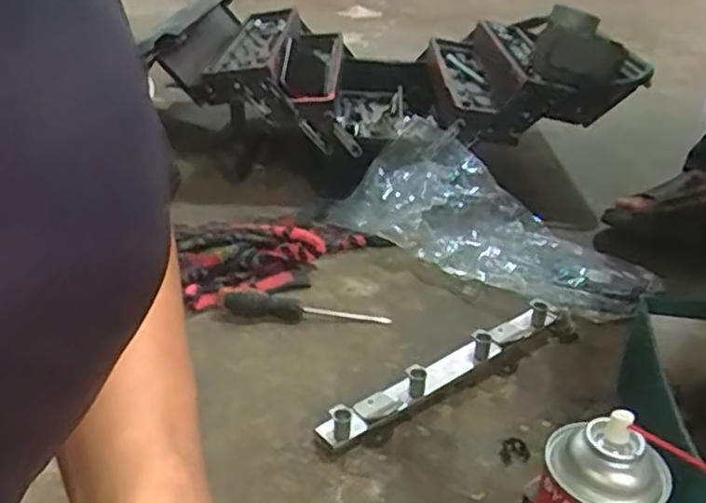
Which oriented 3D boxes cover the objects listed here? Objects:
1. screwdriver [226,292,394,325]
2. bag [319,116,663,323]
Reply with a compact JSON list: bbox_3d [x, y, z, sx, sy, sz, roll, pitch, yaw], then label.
[{"bbox_3d":[-0.051,0.067,0.788,0.178,0.025,0.029,5,29,0],"label":"screwdriver"},{"bbox_3d":[0.172,-0.050,0.941,0.228,0.100,0.438,-21,38,-38],"label":"bag"}]

